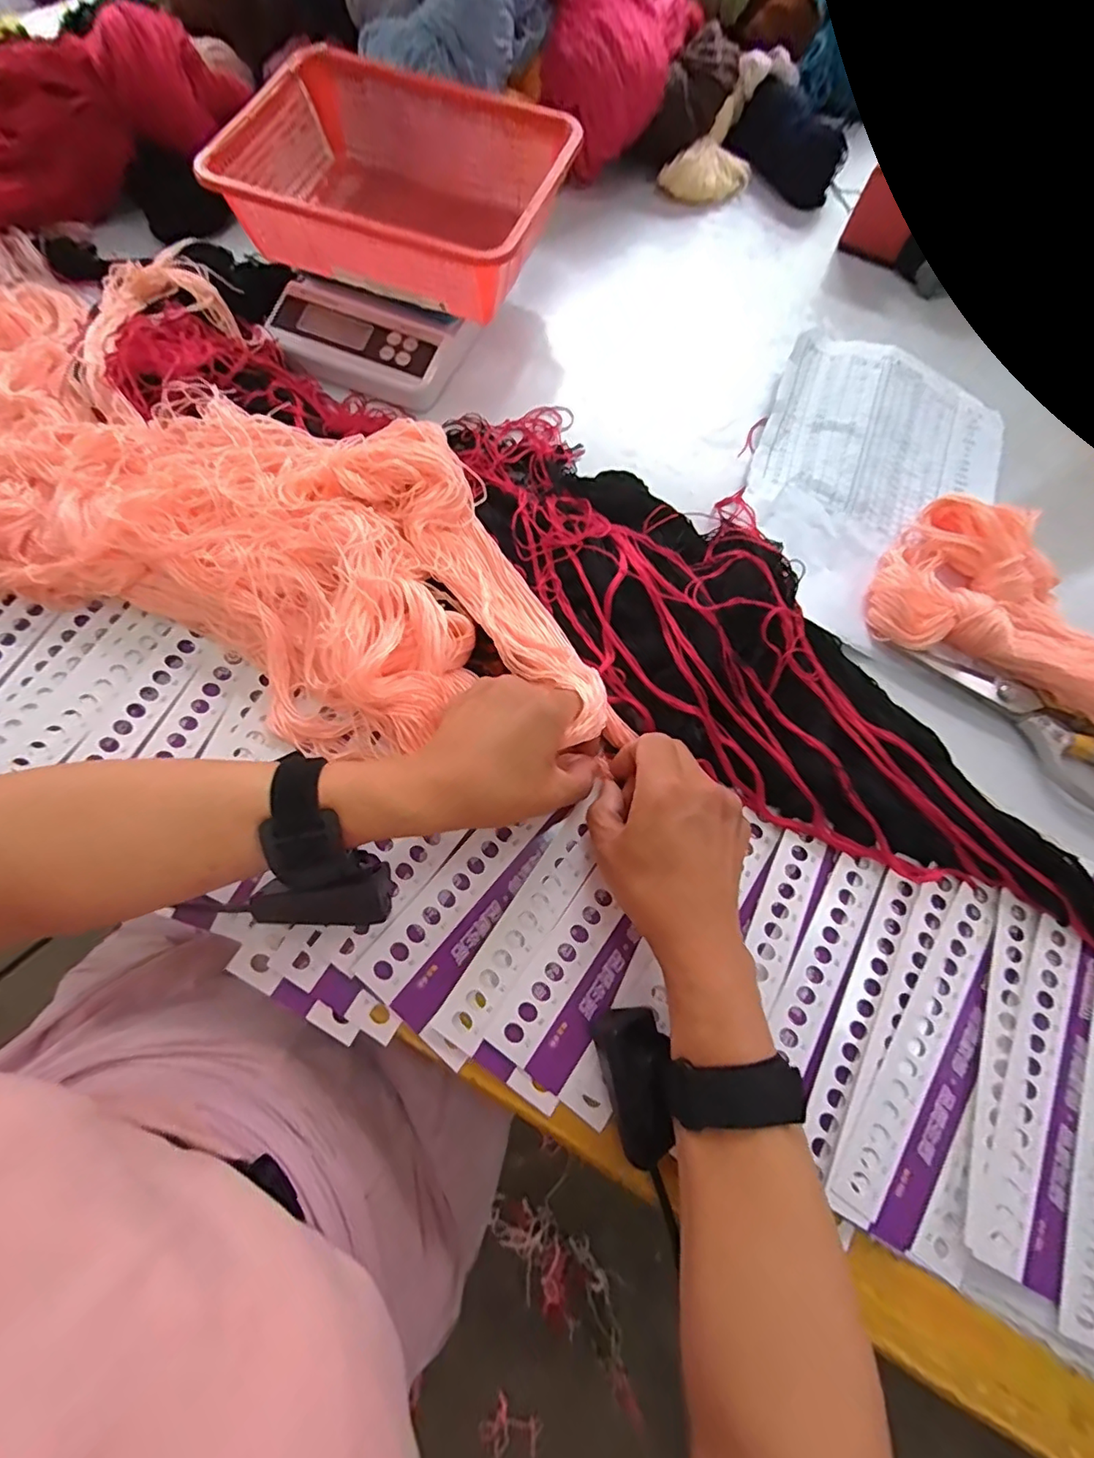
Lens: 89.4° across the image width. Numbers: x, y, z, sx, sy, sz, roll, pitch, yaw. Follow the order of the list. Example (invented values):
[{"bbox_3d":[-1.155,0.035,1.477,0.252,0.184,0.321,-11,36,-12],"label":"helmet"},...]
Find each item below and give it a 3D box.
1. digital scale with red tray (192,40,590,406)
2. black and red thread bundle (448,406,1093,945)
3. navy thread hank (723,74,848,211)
[{"bbox_3d":[-0.121,-0.414,0.470,0.246,0.116,0.257,18,73,3],"label":"digital scale with red tray"},{"bbox_3d":[0.130,-0.052,0.378,0.155,0.048,0.538,-43,79,-13],"label":"black and red thread bundle"},{"bbox_3d":[0.251,-0.610,0.577,0.121,0.056,0.046,34,75,8],"label":"navy thread hank"}]

